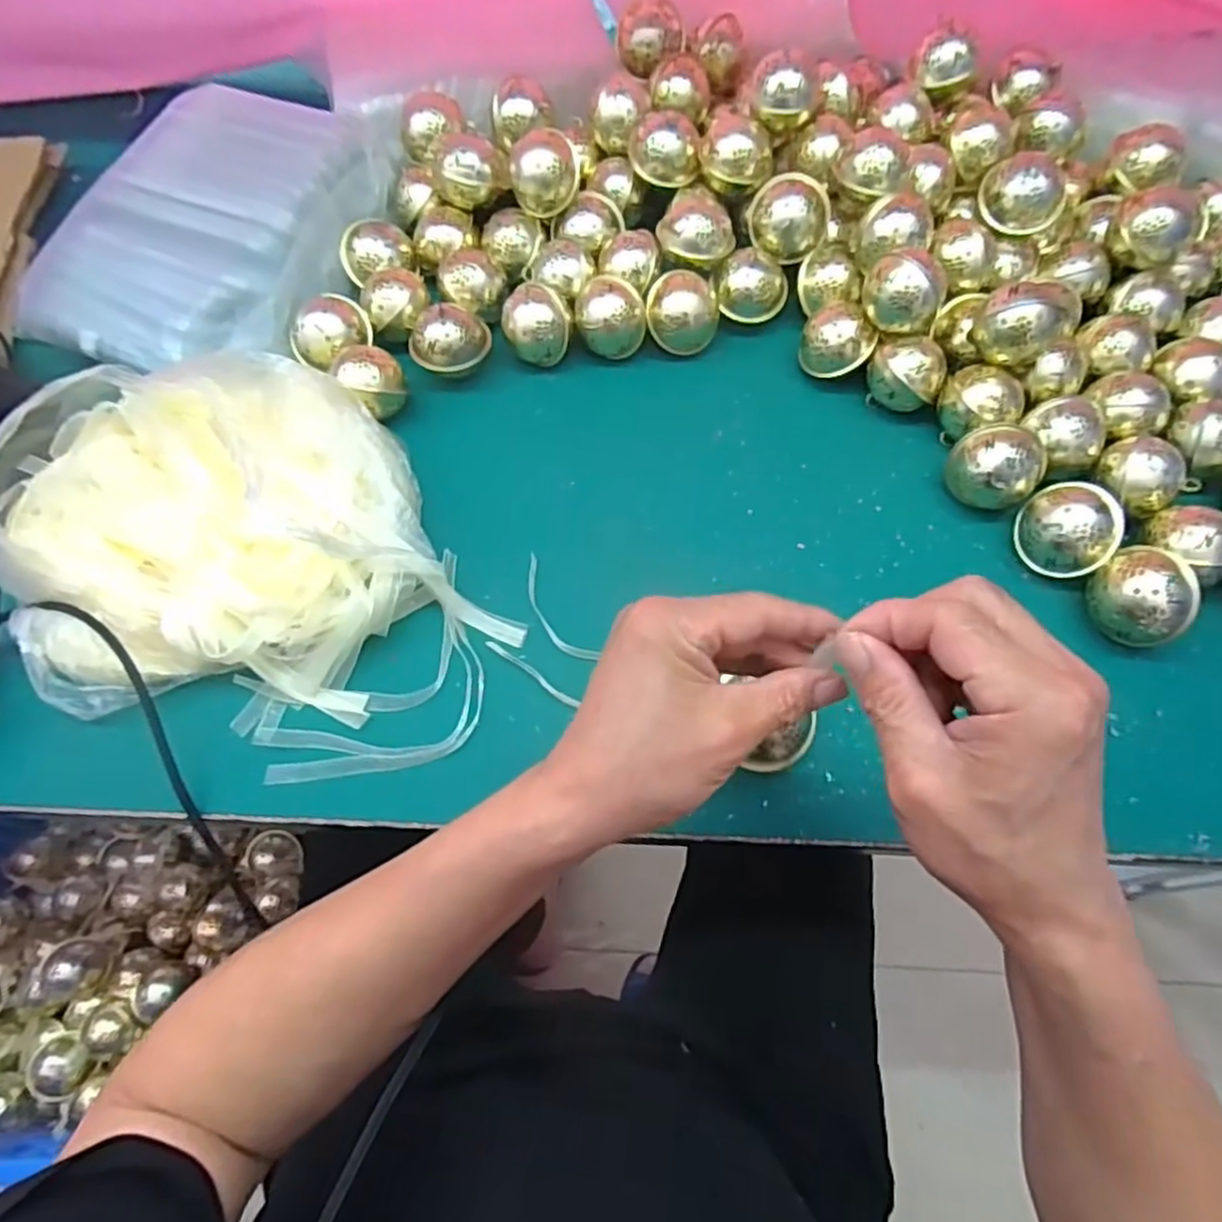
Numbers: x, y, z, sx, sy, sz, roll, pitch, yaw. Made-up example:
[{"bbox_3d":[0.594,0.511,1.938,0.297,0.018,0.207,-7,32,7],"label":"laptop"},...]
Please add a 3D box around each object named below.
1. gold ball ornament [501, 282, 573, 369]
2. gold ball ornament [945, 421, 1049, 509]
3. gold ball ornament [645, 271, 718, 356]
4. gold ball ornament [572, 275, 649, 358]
[{"bbox_3d":[-0.056,-0.228,0.579,0.052,0.044,0.055,-41,69,-17],"label":"gold ball ornament"},{"bbox_3d":[0.270,-0.101,0.515,0.059,0.051,0.056,-1,64,2],"label":"gold ball ornament"},{"bbox_3d":[0.058,-0.239,0.588,0.054,0.043,0.051,-1,64,2],"label":"gold ball ornament"},{"bbox_3d":[0.000,-0.231,0.584,0.055,0.052,0.050,3,64,3],"label":"gold ball ornament"}]

